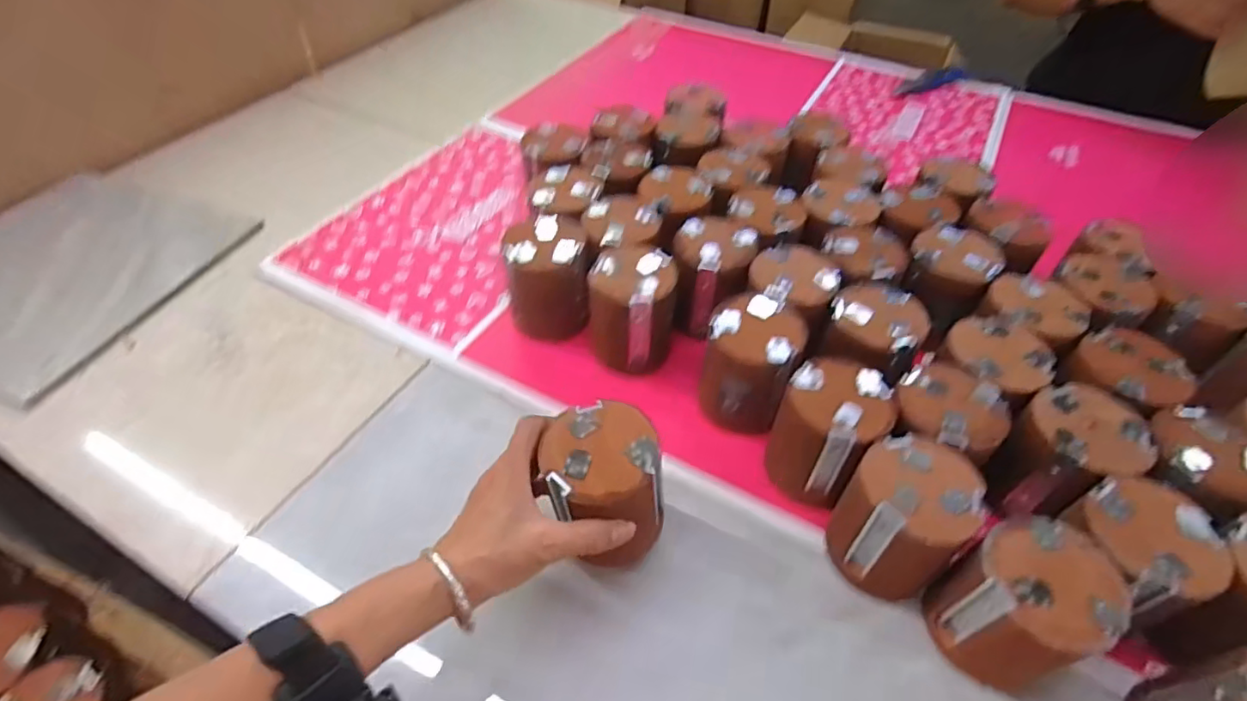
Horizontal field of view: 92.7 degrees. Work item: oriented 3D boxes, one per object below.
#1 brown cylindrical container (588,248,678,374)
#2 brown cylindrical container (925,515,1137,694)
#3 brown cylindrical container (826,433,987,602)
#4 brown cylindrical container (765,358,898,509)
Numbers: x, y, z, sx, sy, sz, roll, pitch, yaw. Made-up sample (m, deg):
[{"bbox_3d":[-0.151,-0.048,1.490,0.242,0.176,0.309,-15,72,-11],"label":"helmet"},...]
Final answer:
[{"bbox_3d":[0.007,-0.041,0.565,0.079,0.096,0.084,5,49,3],"label":"brown cylindrical container"},{"bbox_3d":[0.254,0.171,0.391,0.080,0.111,0.075,1,49,-1],"label":"brown cylindrical container"},{"bbox_3d":[0.193,0.124,0.428,0.073,0.108,0.082,35,56,26],"label":"brown cylindrical container"},{"bbox_3d":[0.160,0.066,0.473,0.073,0.097,0.075,1,49,-1],"label":"brown cylindrical container"}]

